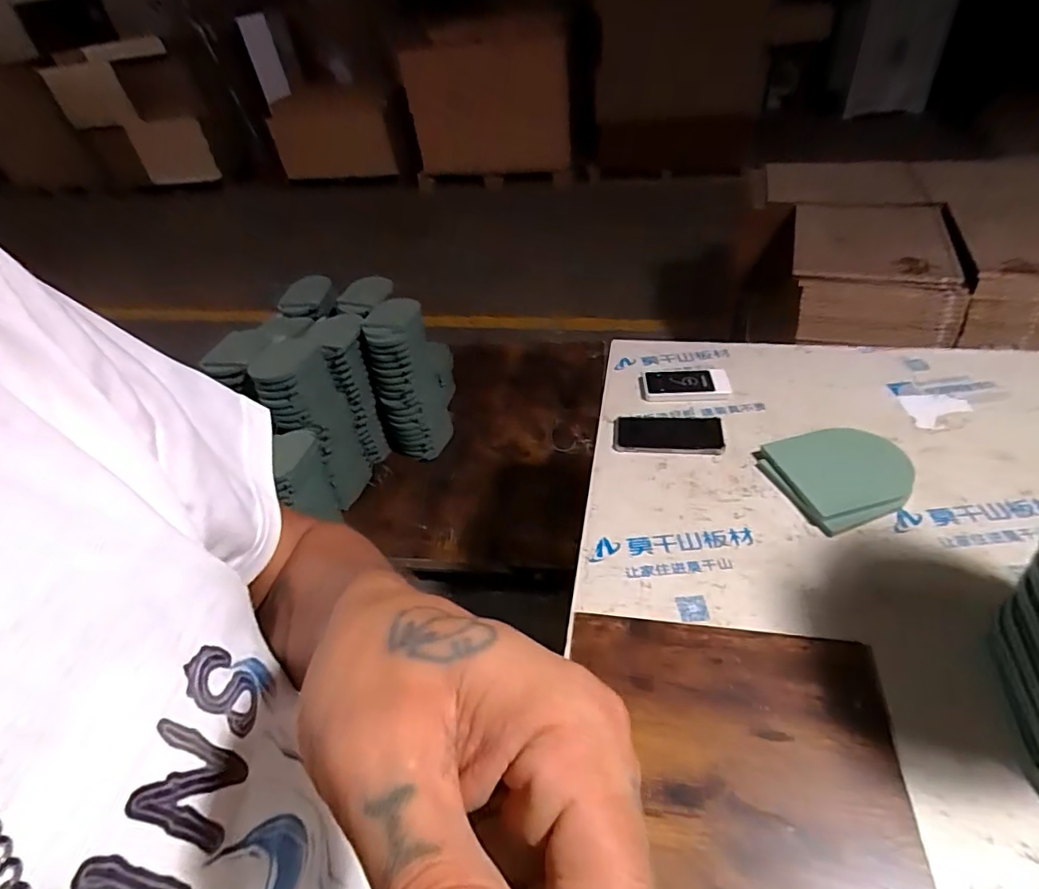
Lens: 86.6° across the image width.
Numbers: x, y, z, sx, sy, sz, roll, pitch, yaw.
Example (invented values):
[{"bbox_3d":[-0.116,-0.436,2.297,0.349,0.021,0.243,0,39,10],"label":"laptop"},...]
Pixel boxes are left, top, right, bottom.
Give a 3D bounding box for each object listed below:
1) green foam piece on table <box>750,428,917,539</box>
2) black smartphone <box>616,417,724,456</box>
[{"bbox_3d":[0.460,0.037,0.793,0.176,0.025,0.167,-20,44,-12],"label":"green foam piece on table"},{"bbox_3d":[0.242,-0.018,0.901,0.171,0.009,0.080,1,44,11],"label":"black smartphone"}]

